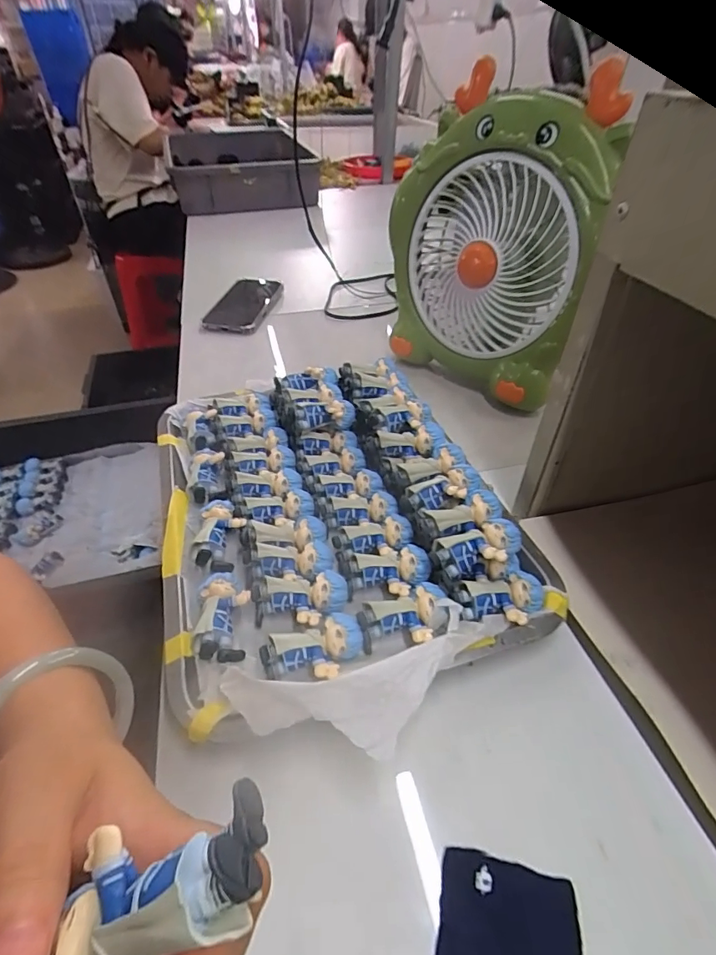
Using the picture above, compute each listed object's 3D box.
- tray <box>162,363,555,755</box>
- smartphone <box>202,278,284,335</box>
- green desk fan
[{"bbox_3d":[-0.030,0.019,0.367,0.242,0.056,0.349,-14,45,-16],"label":"tray"},{"bbox_3d":[-0.172,-0.266,0.714,0.083,0.014,0.163,9,46,2],"label":"smartphone"},{"bbox_3d":[0.129,-0.218,0.474,0.232,0.268,0.070,34,52,31],"label":"green desk fan"}]

